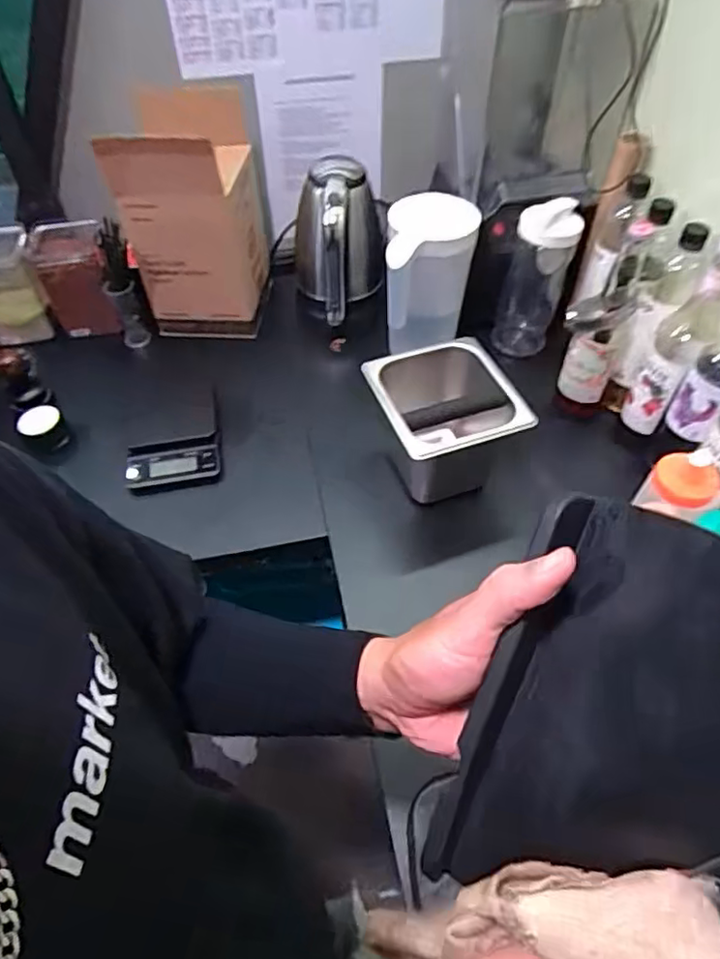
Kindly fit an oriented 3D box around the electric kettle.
[{"bbox_3d":[-0.032,-0.367,0.958,0.146,0.208,0.179,-5,52,-2],"label":"electric kettle"}]

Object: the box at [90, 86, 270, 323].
[{"bbox_3d":[-0.250,-0.417,0.928,0.181,0.275,0.212,4,52,5],"label":"box"}]

